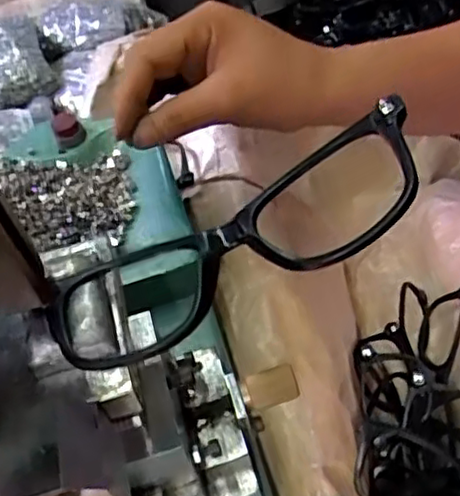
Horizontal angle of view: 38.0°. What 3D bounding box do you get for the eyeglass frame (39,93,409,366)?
[{"bbox_3d":[0.001,0.001,0.223,0.133,0.017,0.047,-28,54,6],"label":"eyeglass frame"}]

